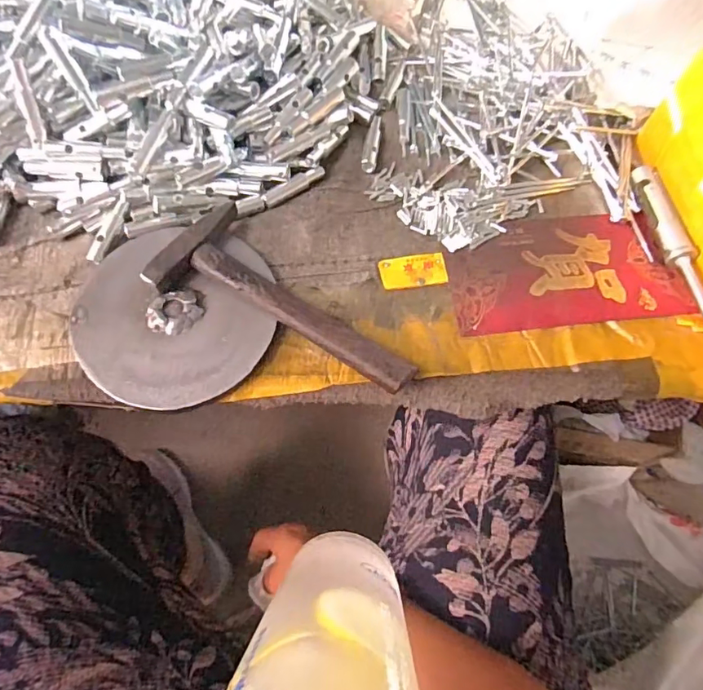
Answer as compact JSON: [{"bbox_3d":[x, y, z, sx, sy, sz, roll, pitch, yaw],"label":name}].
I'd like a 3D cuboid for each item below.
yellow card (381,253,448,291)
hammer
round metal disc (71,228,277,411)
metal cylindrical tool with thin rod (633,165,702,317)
[{"bbox_3d":[0.043,-0.051,0.340,0.045,0.004,0.024,-8,70,-5],"label":"yellow card"},{"bbox_3d":[-0.040,-0.020,0.312,0.170,0.026,0.071,35,72,11],"label":"hammer"},{"bbox_3d":[-0.113,-0.021,0.315,0.123,0.021,0.123,1,69,-1],"label":"round metal disc"},{"bbox_3d":[0.224,-0.069,0.338,0.017,0.015,0.135,-9,70,-5],"label":"metal cylindrical tool with thin rod"}]

